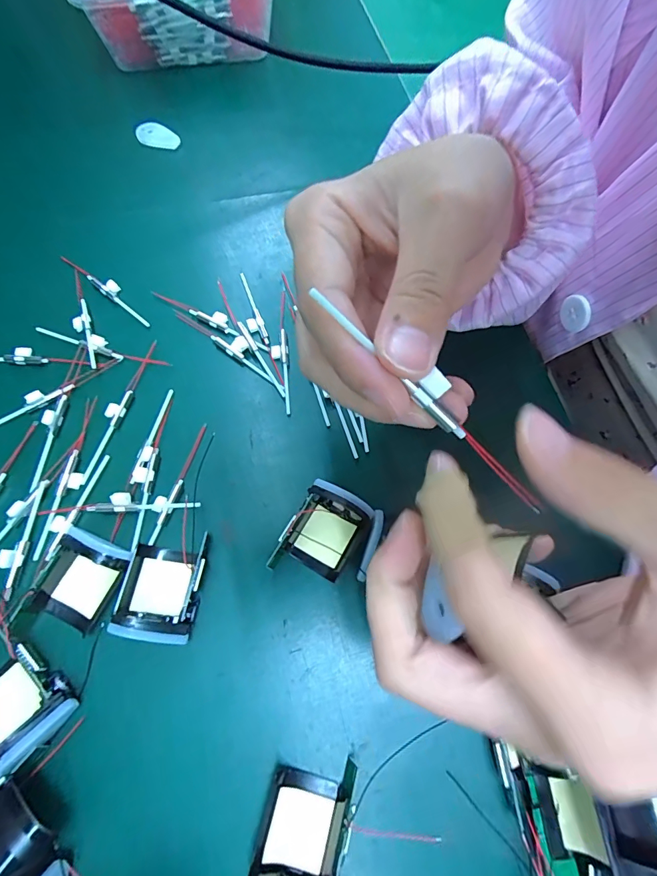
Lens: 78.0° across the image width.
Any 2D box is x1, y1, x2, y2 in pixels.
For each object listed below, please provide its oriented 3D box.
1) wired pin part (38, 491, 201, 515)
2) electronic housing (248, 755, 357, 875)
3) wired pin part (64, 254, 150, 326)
[{"bbox_3d":[-0.111,0.035,0.217,0.083,0.008,0.010,0,69,-2],"label":"wired pin part"},{"bbox_3d":[-0.010,0.161,0.165,0.035,0.025,0.047,14,69,4],"label":"electronic housing"},{"bbox_3d":[-0.148,-0.102,0.273,0.082,0.004,0.011,37,72,12],"label":"wired pin part"}]

